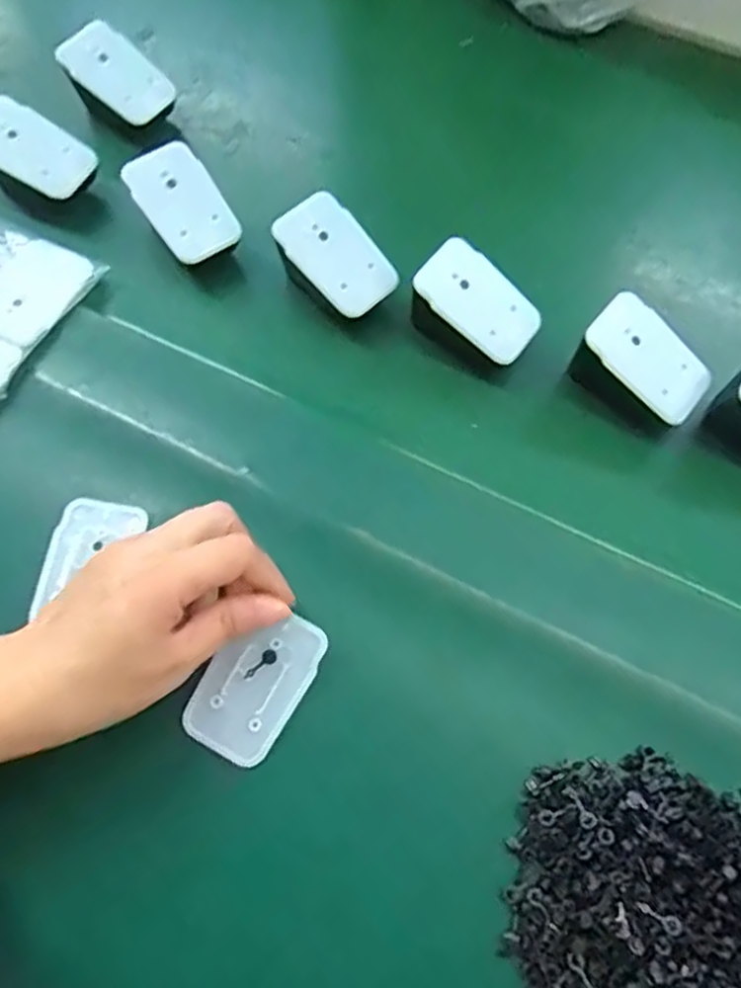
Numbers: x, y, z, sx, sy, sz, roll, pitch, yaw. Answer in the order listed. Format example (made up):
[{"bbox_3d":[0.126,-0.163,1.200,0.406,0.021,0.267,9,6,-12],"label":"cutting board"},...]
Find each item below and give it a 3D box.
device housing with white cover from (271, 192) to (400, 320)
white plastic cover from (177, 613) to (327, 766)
[{"bbox_3d":[-0.021,-0.132,0.387,0.045,0.020,0.067,-40,99,-7],"label":"device housing with white cover"},{"bbox_3d":[-0.053,0.088,0.319,0.043,0.009,0.068,27,70,10],"label":"white plastic cover"}]

